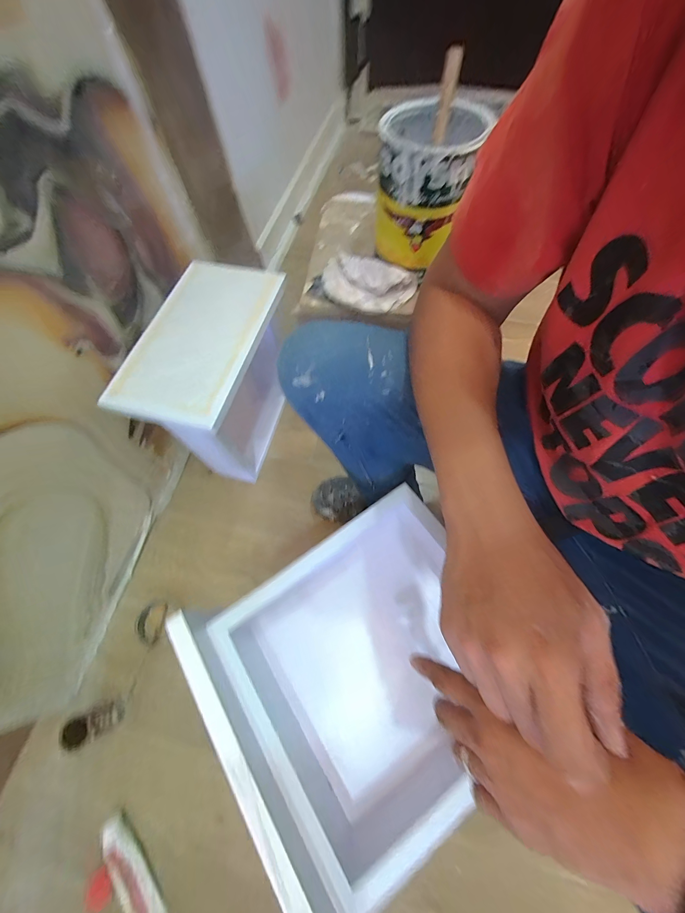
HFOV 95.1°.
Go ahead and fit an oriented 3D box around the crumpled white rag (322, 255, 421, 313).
[{"bbox_3d":[0.028,-0.336,0.591,0.190,0.047,0.110,40,73,17],"label":"crumpled white rag"}]

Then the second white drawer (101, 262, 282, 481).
[{"bbox_3d":[-0.243,-0.153,0.708,0.202,0.365,0.348,11,67,7],"label":"second white drawer"}]

